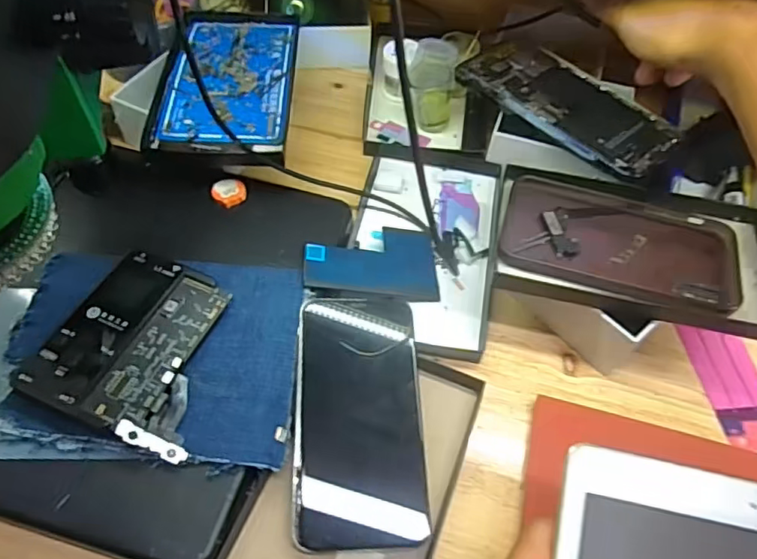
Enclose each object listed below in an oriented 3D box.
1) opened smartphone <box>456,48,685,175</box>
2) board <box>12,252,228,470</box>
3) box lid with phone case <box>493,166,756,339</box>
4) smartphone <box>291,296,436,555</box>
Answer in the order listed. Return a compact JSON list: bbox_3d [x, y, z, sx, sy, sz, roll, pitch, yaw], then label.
[{"bbox_3d":[0.145,-0.137,0.428,0.078,0.010,0.165,-38,65,-26],"label":"opened smartphone"},{"bbox_3d":[-0.134,0.037,0.321,0.097,0.015,0.103,20,56,10],"label":"board"},{"bbox_3d":[0.167,-0.024,0.358,0.176,0.016,0.109,10,55,3],"label":"box lid with phone case"},{"bbox_3d":[-0.011,0.076,0.317,0.071,0.009,0.140,0,65,-6],"label":"smartphone"}]

